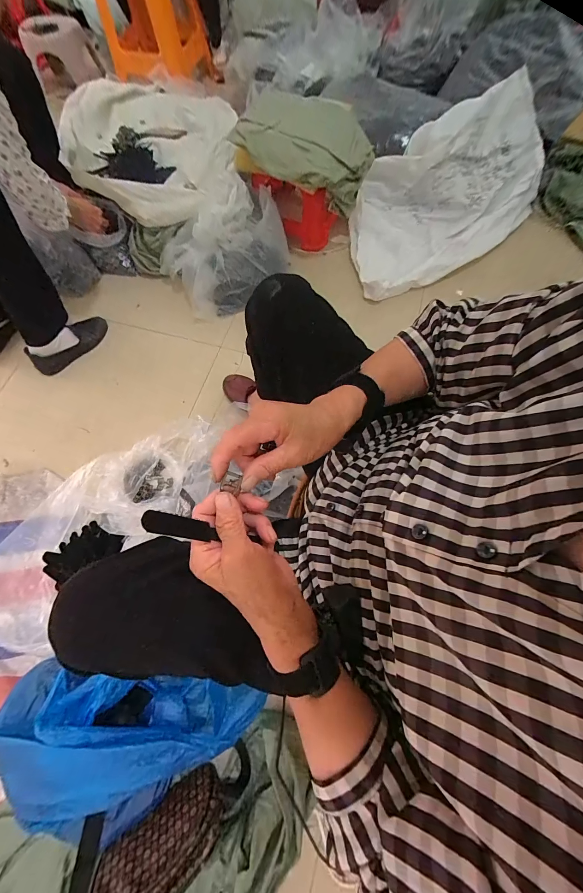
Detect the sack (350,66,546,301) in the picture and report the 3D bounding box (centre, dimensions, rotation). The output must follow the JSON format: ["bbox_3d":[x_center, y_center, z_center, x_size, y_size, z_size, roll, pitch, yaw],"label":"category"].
[{"bbox_3d":[0.546,-0.897,1.063,0.794,0.290,0.455,-34,72,-11],"label":"sack"}]

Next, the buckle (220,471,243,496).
[{"bbox_3d":[-0.053,0.032,0.275,0.017,0.007,0.016,14,69,6],"label":"buckle"}]

